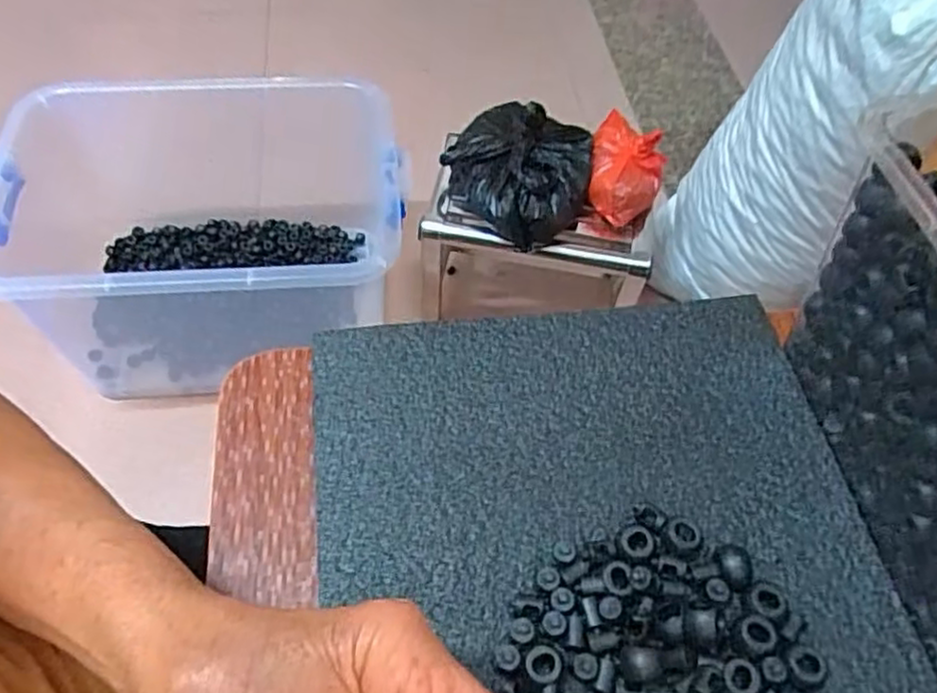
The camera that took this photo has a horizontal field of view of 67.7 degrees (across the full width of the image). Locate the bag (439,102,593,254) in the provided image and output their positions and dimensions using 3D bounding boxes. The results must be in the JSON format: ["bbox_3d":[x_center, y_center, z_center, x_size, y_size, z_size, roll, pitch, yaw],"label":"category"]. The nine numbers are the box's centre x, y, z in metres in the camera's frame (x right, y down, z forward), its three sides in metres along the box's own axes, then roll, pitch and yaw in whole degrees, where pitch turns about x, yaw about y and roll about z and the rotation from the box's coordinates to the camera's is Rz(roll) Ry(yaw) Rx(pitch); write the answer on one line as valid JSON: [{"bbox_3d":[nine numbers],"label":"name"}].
[{"bbox_3d":[0.067,-0.234,0.882,0.183,0.089,0.180,28,59,15],"label":"bag"}]

